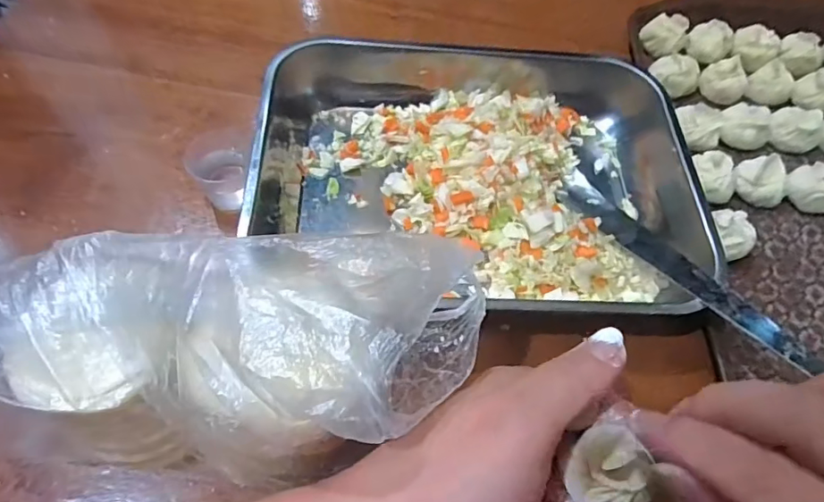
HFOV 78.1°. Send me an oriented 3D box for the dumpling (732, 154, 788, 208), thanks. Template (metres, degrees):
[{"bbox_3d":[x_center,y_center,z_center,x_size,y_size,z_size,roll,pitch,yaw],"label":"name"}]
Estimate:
[{"bbox_3d":[0.226,-0.046,0.326,0.027,0.019,0.032,-32,66,-20],"label":"dumpling"}]

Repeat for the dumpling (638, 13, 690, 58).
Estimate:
[{"bbox_3d":[0.195,-0.168,0.391,0.033,0.020,0.028,26,61,11],"label":"dumpling"}]

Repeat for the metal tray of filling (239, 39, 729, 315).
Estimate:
[{"bbox_3d":[0.038,-0.061,0.312,0.253,0.040,0.210,1,59,-3],"label":"metal tray of filling"}]

